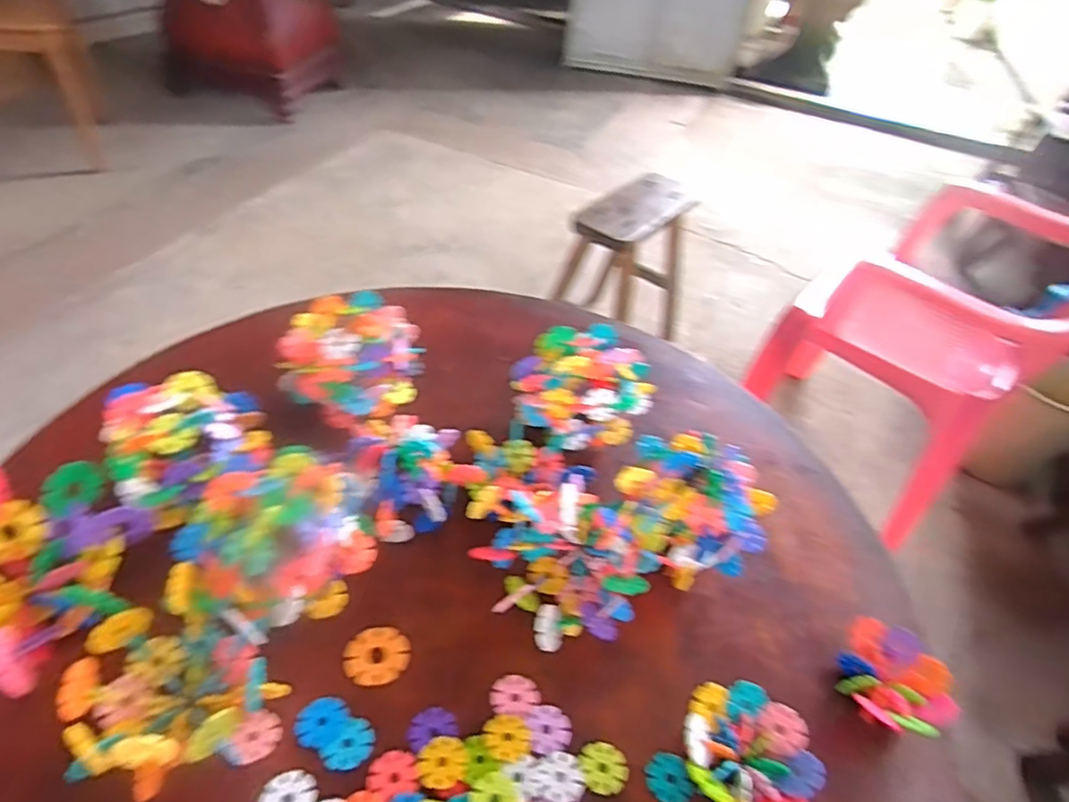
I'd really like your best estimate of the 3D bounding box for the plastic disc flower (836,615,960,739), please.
[{"bbox_3d":[0.283,0.224,0.493,0.073,0.043,0.078,4,45,-4],"label":"plastic disc flower"}]

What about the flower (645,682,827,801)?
[{"bbox_3d":[0.145,0.251,0.434,0.091,0.036,0.092,32,50,23],"label":"flower"}]

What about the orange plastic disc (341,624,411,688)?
[{"bbox_3d":[-0.120,0.195,0.476,0.048,0.004,0.045,4,45,-4],"label":"orange plastic disc"}]

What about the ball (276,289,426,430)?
[{"bbox_3d":[-0.179,-0.048,0.626,0.121,0.091,0.116,4,45,-4],"label":"ball"}]

